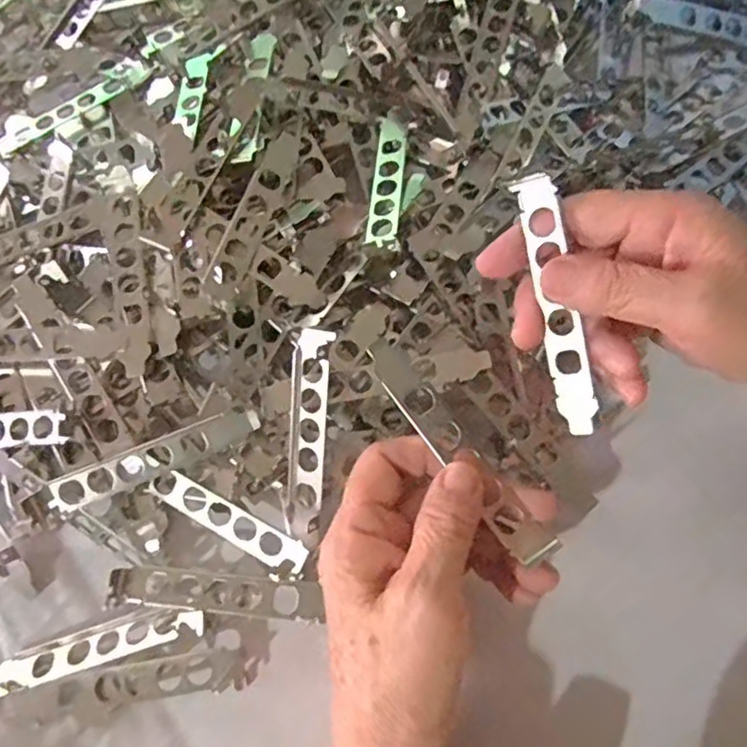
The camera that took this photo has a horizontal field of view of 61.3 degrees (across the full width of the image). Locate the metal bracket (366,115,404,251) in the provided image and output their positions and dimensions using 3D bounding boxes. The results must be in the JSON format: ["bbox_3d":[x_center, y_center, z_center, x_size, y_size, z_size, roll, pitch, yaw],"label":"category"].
[{"bbox_3d":[0.008,-0.115,0.371,0.018,0.011,0.117,2,57,3],"label":"metal bracket"}]

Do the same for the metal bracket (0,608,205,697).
[{"bbox_3d":[-0.138,0.134,0.312,0.109,0.019,0.019,-16,71,-3],"label":"metal bracket"}]

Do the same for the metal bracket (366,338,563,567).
[{"bbox_3d":[0.038,0.034,0.286,0.017,0.004,0.121,-39,83,-2],"label":"metal bracket"}]

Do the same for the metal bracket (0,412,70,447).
[{"bbox_3d":[-0.193,0.030,0.333,0.083,0.009,0.018,-4,70,19],"label":"metal bracket"}]

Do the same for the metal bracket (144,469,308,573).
[{"bbox_3d":[-0.074,0.074,0.322,0.091,0.004,0.018,27,91,12],"label":"metal bracket"}]

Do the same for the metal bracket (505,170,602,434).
[{"bbox_3d":[0.085,-0.030,0.290,0.019,0.004,0.120,-9,100,34],"label":"metal bracket"}]

